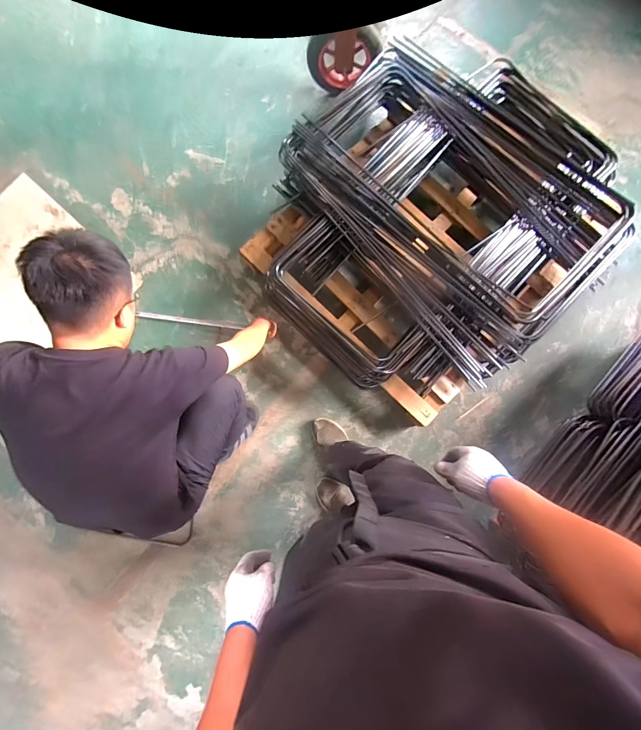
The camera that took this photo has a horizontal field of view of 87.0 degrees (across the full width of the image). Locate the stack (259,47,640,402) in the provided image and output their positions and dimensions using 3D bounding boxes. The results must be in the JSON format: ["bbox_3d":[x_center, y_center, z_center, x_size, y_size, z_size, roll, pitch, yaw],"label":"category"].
[{"bbox_3d":[0.418,-0.555,1.322,1.175,0.268,1.271,42,85,6],"label":"stack"}]

